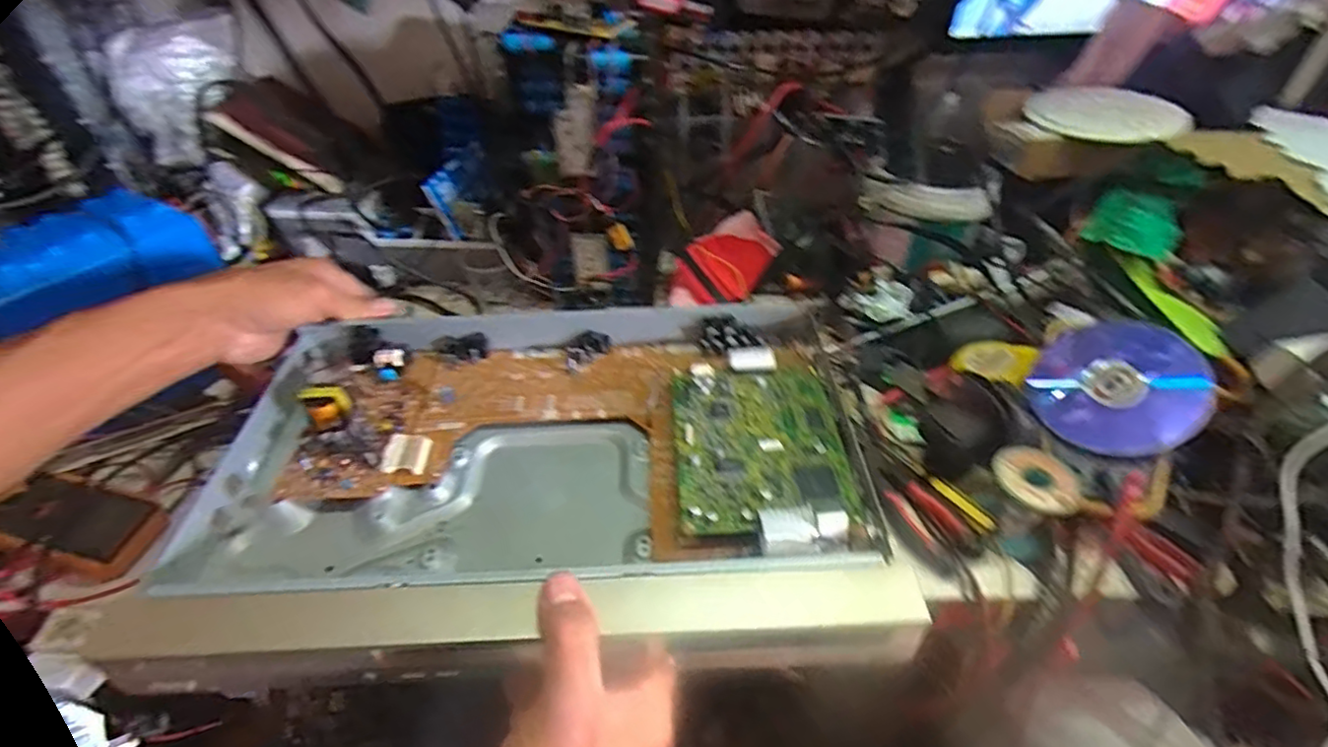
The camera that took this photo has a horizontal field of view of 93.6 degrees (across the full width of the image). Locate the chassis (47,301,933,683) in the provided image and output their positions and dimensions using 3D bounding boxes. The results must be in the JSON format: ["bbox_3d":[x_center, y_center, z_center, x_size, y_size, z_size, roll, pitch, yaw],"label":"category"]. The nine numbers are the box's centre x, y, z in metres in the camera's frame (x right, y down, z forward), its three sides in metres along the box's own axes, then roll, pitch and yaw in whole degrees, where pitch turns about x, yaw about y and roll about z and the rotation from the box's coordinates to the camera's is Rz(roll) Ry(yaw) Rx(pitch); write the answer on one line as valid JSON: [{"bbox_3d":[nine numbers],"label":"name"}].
[{"bbox_3d":[-0.088,0.053,0.425,0.439,0.055,0.292,0,43,1],"label":"chassis"}]

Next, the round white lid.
[{"bbox_3d":[0.469,-0.277,0.663,0.148,0.008,0.124,30,58,33],"label":"round white lid"}]

